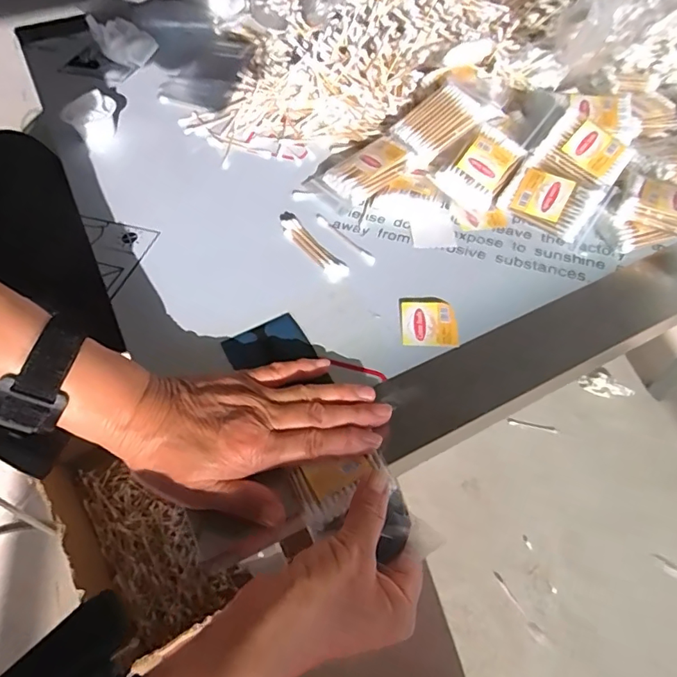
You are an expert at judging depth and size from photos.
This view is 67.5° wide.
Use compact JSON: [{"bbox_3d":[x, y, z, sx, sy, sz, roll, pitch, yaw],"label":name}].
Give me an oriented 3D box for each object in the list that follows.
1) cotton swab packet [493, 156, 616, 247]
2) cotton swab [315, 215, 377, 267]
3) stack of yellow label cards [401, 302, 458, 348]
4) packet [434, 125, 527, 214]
[{"bbox_3d":[0.193,-0.127,0.459,0.080,0.024,0.058,32,98,21],"label":"cotton swab packet"},{"bbox_3d":[0.006,-0.089,0.453,0.008,0.004,0.077,-34,61,-23],"label":"cotton swab"},{"bbox_3d":[0.071,-0.012,0.398,0.043,0.004,0.039,4,54,2],"label":"stack of yellow label cards"},{"bbox_3d":[0.133,-0.157,0.467,0.051,0.011,0.078,41,84,-1],"label":"packet"}]

